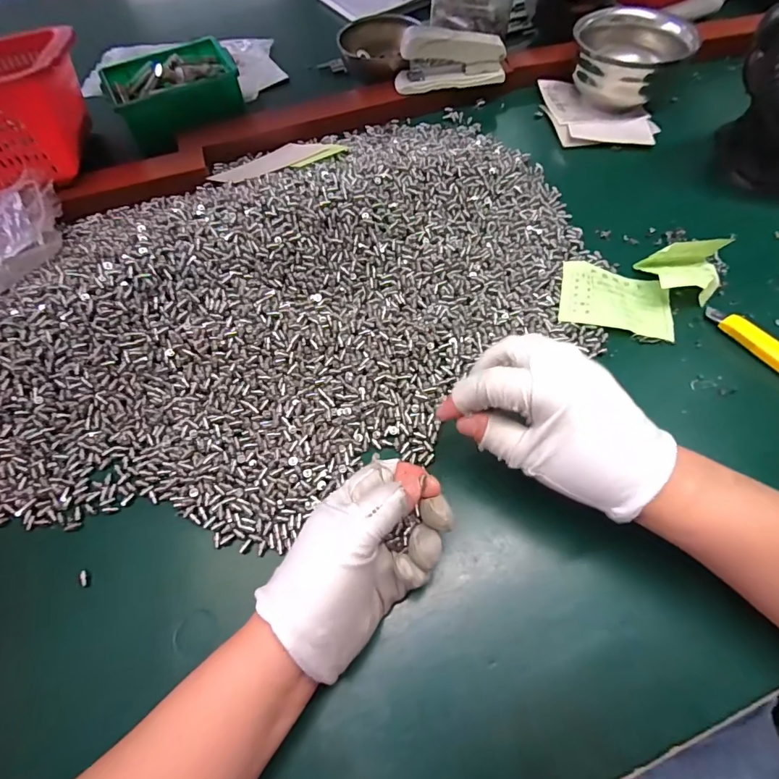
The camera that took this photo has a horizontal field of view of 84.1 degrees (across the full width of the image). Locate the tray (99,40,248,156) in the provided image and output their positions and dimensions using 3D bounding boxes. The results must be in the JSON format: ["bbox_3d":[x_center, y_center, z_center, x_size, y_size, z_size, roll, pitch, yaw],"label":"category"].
[{"bbox_3d":[-0.256,-0.360,0.522,0.147,0.049,0.119,-32,65,-14],"label":"tray"}]

